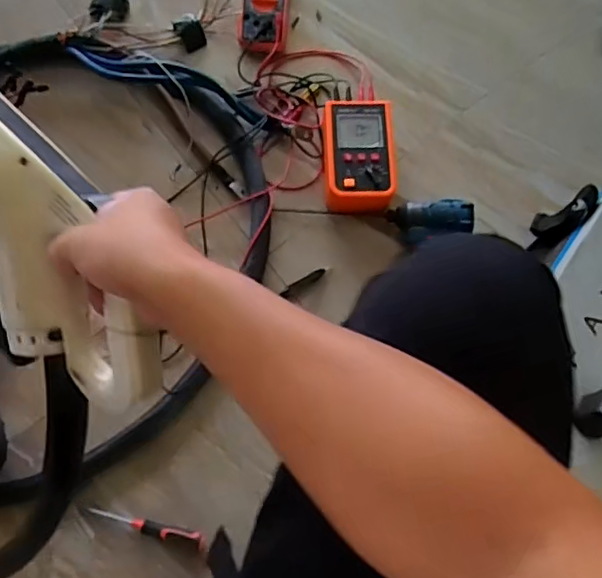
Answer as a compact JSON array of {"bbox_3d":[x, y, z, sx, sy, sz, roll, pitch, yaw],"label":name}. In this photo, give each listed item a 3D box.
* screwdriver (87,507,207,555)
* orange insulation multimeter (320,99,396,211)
[{"bbox_3d":[-0.196,0.311,0.775,0.146,0.022,0.020,15,74,9],"label":"screwdriver"},{"bbox_3d":[0.087,-0.202,0.914,0.107,0.062,0.179,0,74,-2],"label":"orange insulation multimeter"}]

